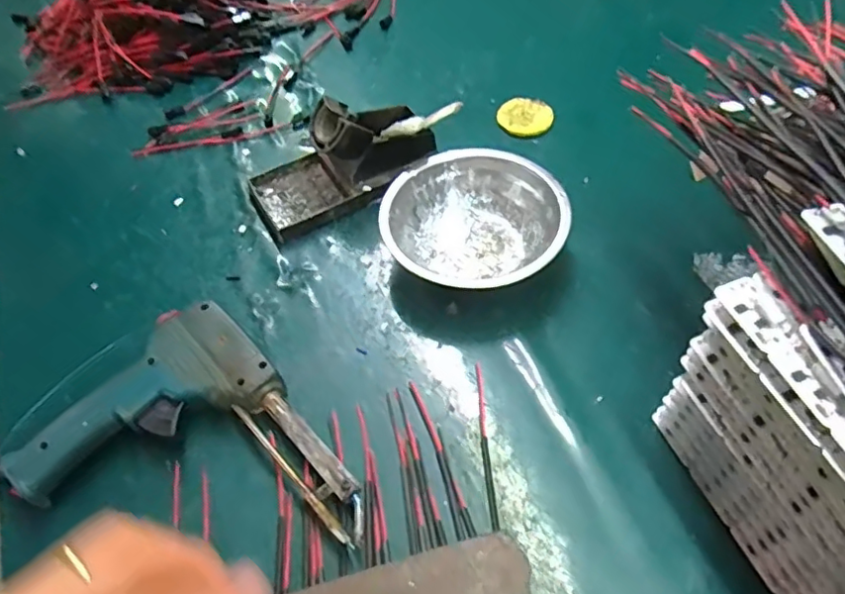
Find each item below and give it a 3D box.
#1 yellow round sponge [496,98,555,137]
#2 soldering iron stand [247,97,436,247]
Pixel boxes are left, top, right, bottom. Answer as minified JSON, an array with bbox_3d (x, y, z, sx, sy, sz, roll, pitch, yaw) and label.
[{"bbox_3d":[0.091,-0.158,0.521,0.048,0.011,0.042,7,55,10],"label":"yellow round sponge"},{"bbox_3d":[-0.066,-0.113,0.466,0.149,0.061,0.073,-25,56,-13],"label":"soldering iron stand"}]

